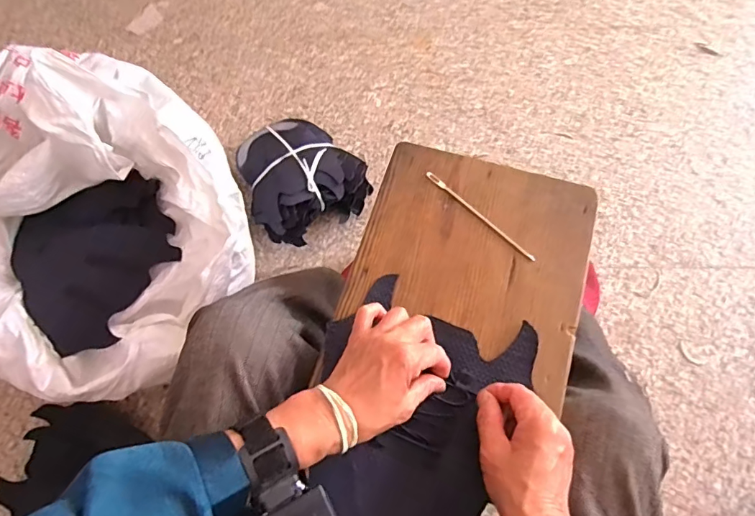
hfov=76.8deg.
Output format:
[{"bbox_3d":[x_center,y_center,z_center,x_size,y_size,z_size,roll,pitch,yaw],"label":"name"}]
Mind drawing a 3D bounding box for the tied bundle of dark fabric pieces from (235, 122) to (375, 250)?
[{"bbox_3d":[-0.158,-0.174,0.979,0.235,0.108,0.286,-26,70,-7],"label":"tied bundle of dark fabric pieces"}]

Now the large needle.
[{"bbox_3d":[0.110,-0.046,0.513,0.148,0.005,0.007,42,77,14],"label":"large needle"}]

